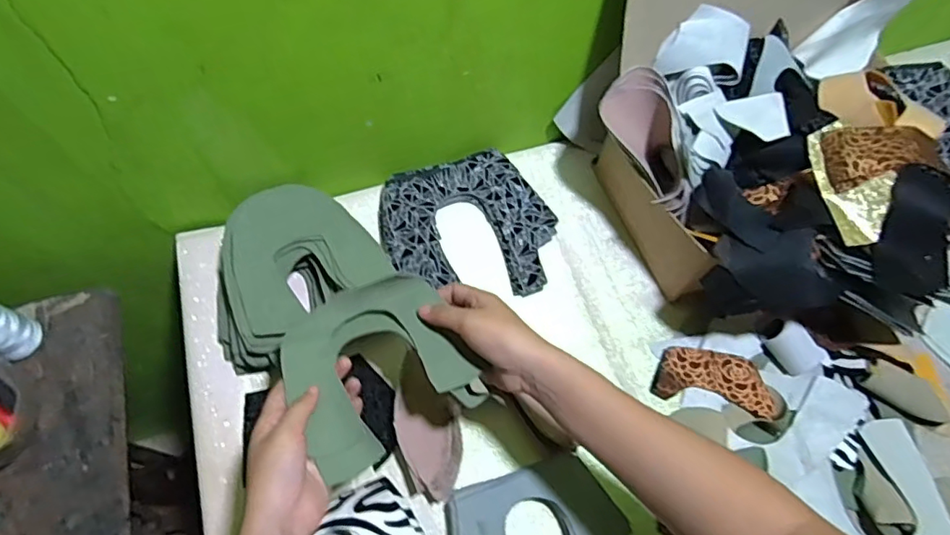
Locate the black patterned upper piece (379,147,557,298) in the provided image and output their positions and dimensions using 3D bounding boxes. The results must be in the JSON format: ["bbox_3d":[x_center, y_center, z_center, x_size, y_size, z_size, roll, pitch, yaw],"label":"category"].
[{"bbox_3d":[-0.008,-0.048,0.651,0.191,0.019,0.181,-12,69,-9],"label":"black patterned upper piece"}]

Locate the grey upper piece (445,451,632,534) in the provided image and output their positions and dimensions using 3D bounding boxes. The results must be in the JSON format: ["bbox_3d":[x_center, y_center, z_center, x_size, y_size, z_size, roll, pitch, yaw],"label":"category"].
[{"bbox_3d":[0.056,0.248,0.515,0.156,0.024,0.118,-15,66,-9],"label":"grey upper piece"}]

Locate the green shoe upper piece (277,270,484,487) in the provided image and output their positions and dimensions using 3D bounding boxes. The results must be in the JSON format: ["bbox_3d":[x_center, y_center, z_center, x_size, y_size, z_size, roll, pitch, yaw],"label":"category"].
[{"bbox_3d":[-0.082,0.081,0.466,0.139,0.021,0.137,-25,67,-13],"label":"green shoe upper piece"}]

